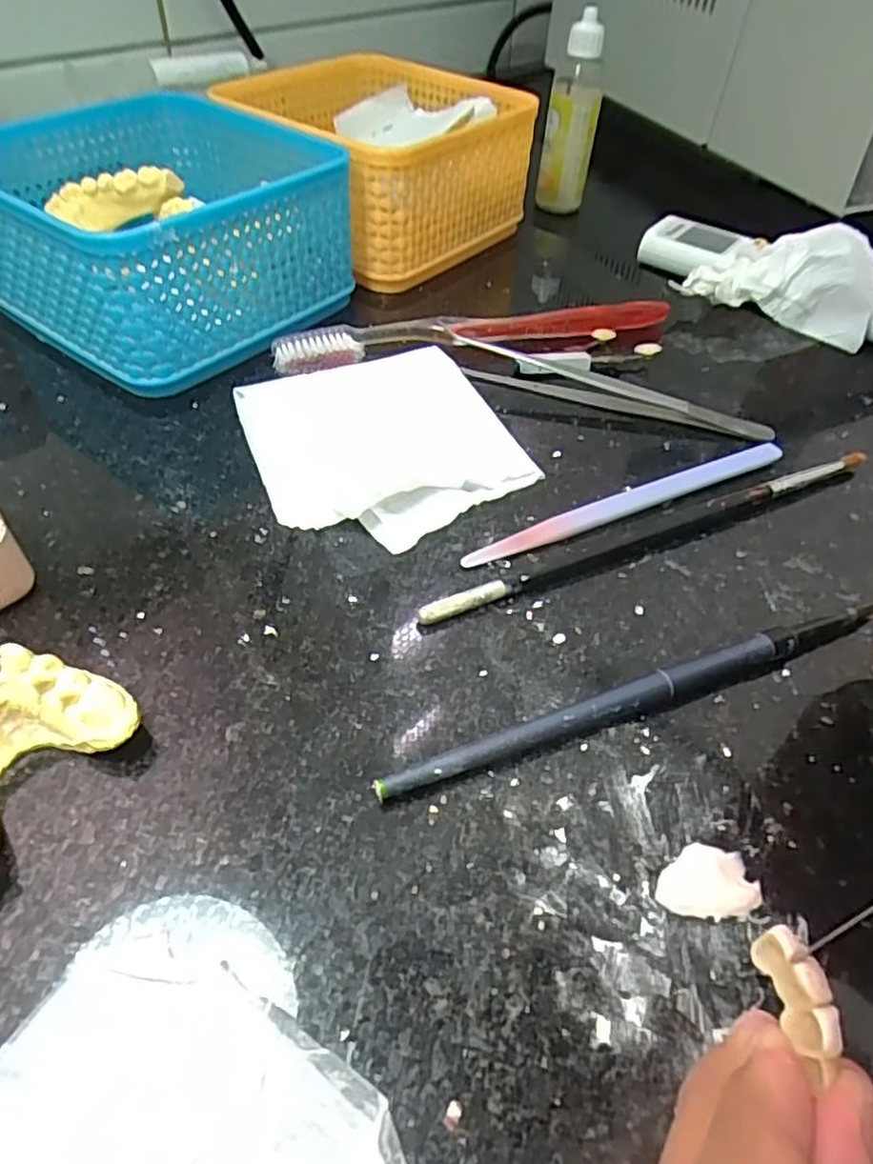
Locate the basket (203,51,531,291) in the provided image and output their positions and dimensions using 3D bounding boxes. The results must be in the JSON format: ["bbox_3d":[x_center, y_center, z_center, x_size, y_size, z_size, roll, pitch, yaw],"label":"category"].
[{"bbox_3d":[-0.033,-0.229,0.370,0.134,0.065,0.132,34,54,23],"label":"basket"}]

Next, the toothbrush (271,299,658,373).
[{"bbox_3d":[0.020,-0.116,0.309,0.185,0.015,0.018,-11,51,-15],"label":"toothbrush"}]

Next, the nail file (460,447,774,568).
[{"bbox_3d":[0.071,-0.030,0.245,0.137,0.005,0.010,-18,52,-19],"label":"nail file"}]

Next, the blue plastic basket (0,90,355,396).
[{"bbox_3d":[-0.122,-0.157,0.303,0.132,0.064,0.144,33,54,22],"label":"blue plastic basket"}]

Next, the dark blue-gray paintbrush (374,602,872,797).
[{"bbox_3d":[0.061,0.031,0.189,0.160,0.010,0.009,-16,52,-18],"label":"dark blue-gray paintbrush"}]

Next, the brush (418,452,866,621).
[{"bbox_3d":[0.079,-0.018,0.234,0.187,0.008,0.005,-18,53,-20],"label":"brush"}]

